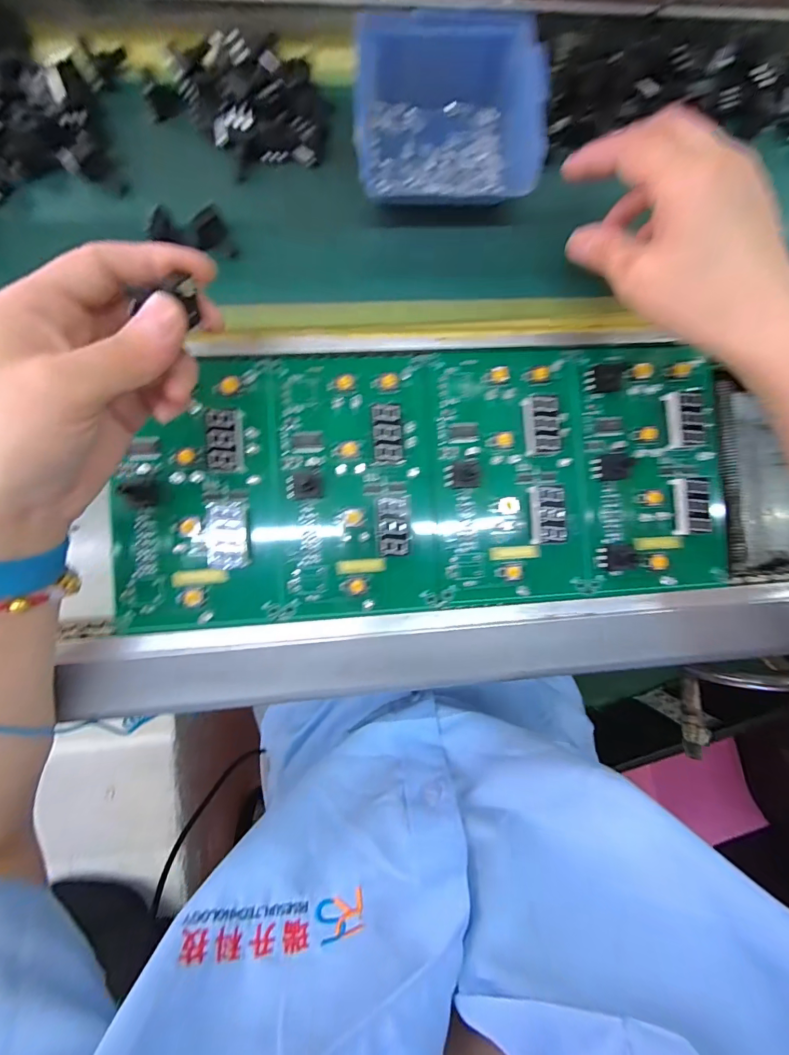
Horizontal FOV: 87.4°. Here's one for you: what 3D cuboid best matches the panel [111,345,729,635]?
[{"bbox_3d":[0.023,-0.033,0.270,0.385,0.021,0.166,-4,89,-5],"label":"panel"}]

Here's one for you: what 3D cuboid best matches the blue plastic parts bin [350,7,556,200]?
[{"bbox_3d":[0.031,-0.246,0.252,0.105,0.047,0.098,-3,88,-5],"label":"blue plastic parts bin"}]

